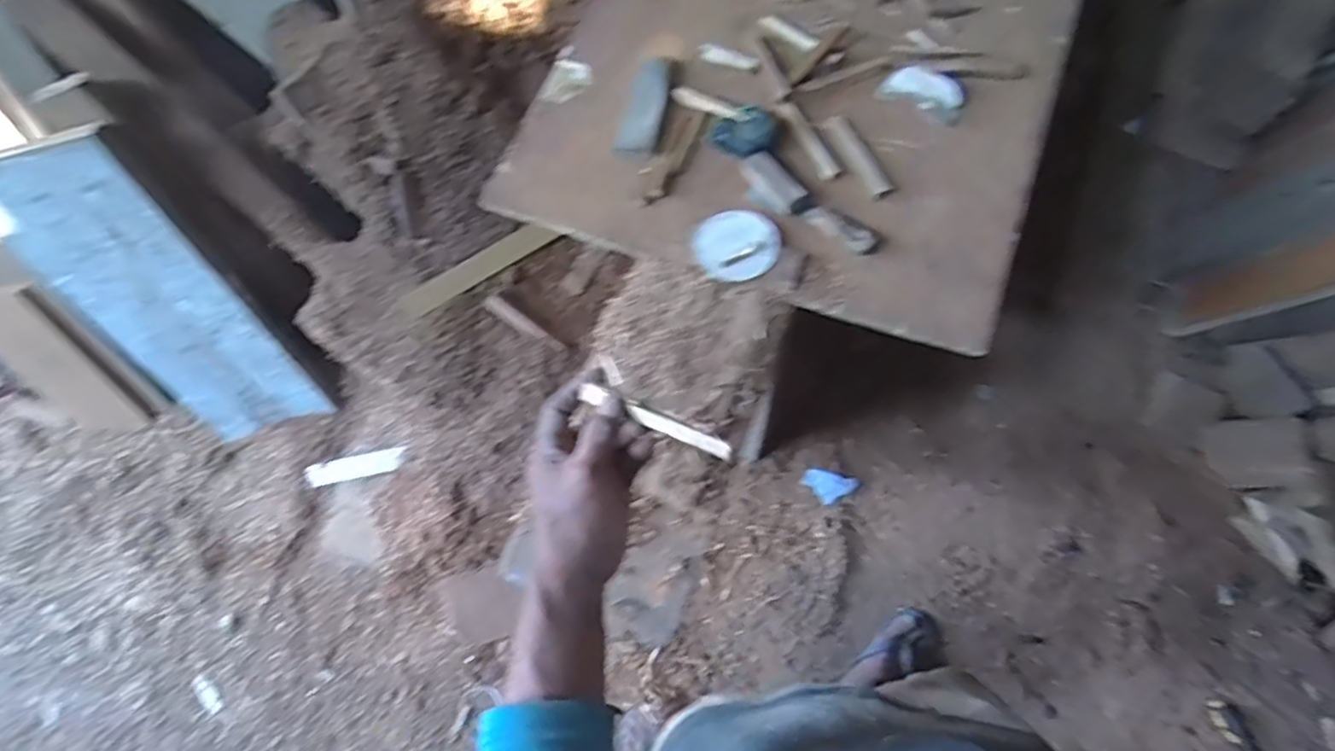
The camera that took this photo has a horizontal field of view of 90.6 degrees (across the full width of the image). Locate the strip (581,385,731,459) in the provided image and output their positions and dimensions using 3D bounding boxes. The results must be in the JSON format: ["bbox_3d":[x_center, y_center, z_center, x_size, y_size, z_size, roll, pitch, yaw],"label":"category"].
[{"bbox_3d":[-0.008,0.032,0.472,0.121,0.011,0.012,22,72,27],"label":"strip"}]

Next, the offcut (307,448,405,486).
[{"bbox_3d":[-0.632,0.185,1.339,0.211,0.010,0.046,-12,68,6],"label":"offcut"}]

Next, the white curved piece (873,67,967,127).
[{"bbox_3d":[0.311,-0.347,0.803,0.100,0.018,0.063,21,74,10],"label":"white curved piece"}]

